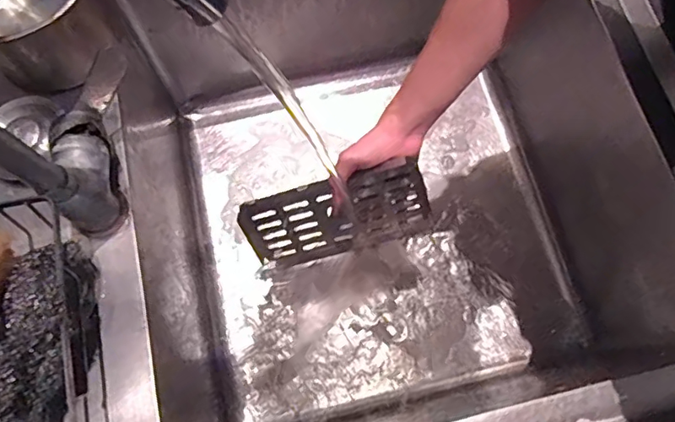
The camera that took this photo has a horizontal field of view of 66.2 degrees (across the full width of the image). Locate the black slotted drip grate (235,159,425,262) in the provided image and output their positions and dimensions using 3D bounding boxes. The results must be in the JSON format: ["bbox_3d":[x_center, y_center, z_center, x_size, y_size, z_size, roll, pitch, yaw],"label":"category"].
[{"bbox_3d":[-0.004,0.006,0.611,0.215,0.106,0.015,-14,38,9],"label":"black slotted drip grate"}]

